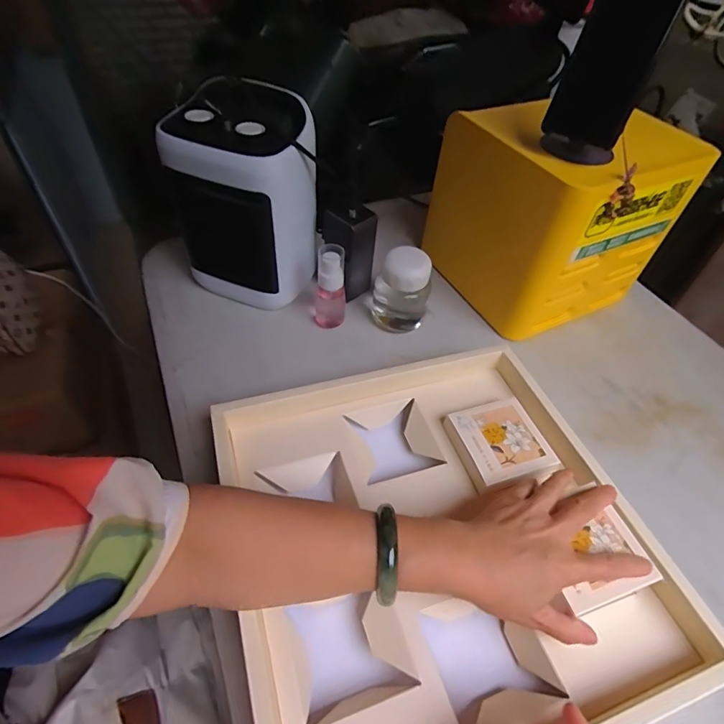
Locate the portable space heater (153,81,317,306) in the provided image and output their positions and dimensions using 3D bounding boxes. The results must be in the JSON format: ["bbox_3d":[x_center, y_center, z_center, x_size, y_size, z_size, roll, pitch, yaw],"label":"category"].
[{"bbox_3d":[-0.145,-0.199,0.584,0.161,0.248,0.124,20,50,14],"label":"portable space heater"}]

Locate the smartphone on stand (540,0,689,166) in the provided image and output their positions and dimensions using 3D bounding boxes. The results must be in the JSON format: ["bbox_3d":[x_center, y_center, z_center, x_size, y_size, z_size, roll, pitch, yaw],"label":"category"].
[{"bbox_3d":[0.234,-0.279,0.430,0.078,0.171,0.055,24,51,17],"label":"smartphone on stand"}]

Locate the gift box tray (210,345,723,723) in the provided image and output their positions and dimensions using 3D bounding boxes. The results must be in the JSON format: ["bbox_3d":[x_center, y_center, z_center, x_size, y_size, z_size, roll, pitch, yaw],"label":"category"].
[{"bbox_3d":[0.065,0.150,0.404,0.348,0.080,0.341,-11,49,-14],"label":"gift box tray"}]

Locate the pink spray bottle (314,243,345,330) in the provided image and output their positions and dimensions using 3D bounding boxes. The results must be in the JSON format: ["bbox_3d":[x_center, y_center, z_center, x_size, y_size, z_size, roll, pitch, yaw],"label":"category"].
[{"bbox_3d":[-0.043,-0.099,0.592,0.041,0.117,0.031,1,47,-3],"label":"pink spray bottle"}]

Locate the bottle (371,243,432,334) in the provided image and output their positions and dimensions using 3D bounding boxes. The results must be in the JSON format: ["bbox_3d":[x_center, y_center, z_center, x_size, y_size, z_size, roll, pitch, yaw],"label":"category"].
[{"bbox_3d":[0.052,-0.096,0.607,0.077,0.112,0.073,8,47,3],"label":"bottle"}]

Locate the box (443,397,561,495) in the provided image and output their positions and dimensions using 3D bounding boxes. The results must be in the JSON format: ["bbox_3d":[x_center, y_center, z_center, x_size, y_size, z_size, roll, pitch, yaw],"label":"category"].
[{"bbox_3d":[0.142,0.085,0.464,0.088,0.023,0.088,-10,50,-12],"label":"box"}]

